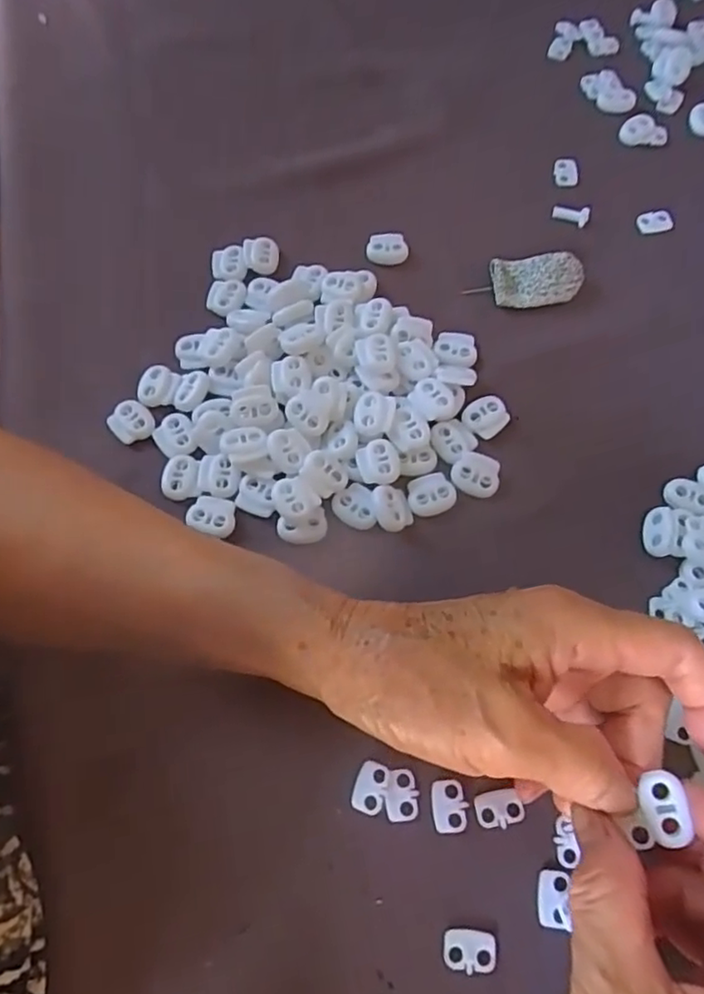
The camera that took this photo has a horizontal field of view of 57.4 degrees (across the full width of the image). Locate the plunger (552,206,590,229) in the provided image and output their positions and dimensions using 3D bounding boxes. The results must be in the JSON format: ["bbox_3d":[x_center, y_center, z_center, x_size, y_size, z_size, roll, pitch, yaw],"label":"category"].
[{"bbox_3d":[0.121,-0.156,0.356,0.019,0.007,0.009,17,70,8],"label":"plunger"}]

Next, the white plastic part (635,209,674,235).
[{"bbox_3d":[0.168,-0.153,0.356,0.020,0.004,0.012,-9,68,-2],"label":"white plastic part"}]

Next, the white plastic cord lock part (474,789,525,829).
[{"bbox_3d":[0.057,0.121,0.248,0.018,0.004,0.013,-11,68,-3],"label":"white plastic cord lock part"}]

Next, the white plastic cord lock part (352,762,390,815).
[{"bbox_3d":[0.007,0.114,0.252,0.012,0.004,0.018,14,69,7],"label":"white plastic cord lock part"}]

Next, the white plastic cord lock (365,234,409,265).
[{"bbox_3d":[0.019,-0.136,0.352,0.022,0.009,0.014,-1,68,1],"label":"white plastic cord lock"}]

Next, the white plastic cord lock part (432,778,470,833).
[{"bbox_3d":[0.038,0.120,0.249,0.013,0.004,0.019,-1,68,1],"label":"white plastic cord lock part"}]

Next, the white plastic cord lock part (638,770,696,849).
[{"bbox_3d":[0.101,0.100,0.207,0.013,0.004,0.021,-8,68,-1],"label":"white plastic cord lock part"}]

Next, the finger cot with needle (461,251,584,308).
[{"bbox_3d":[0.092,-0.115,0.338,0.056,0.013,0.028,-2,68,1],"label":"finger cot with needle"}]

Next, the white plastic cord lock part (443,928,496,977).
[{"bbox_3d":[0.043,0.164,0.232,0.019,0.004,0.013,1,68,2],"label":"white plastic cord lock part"}]

